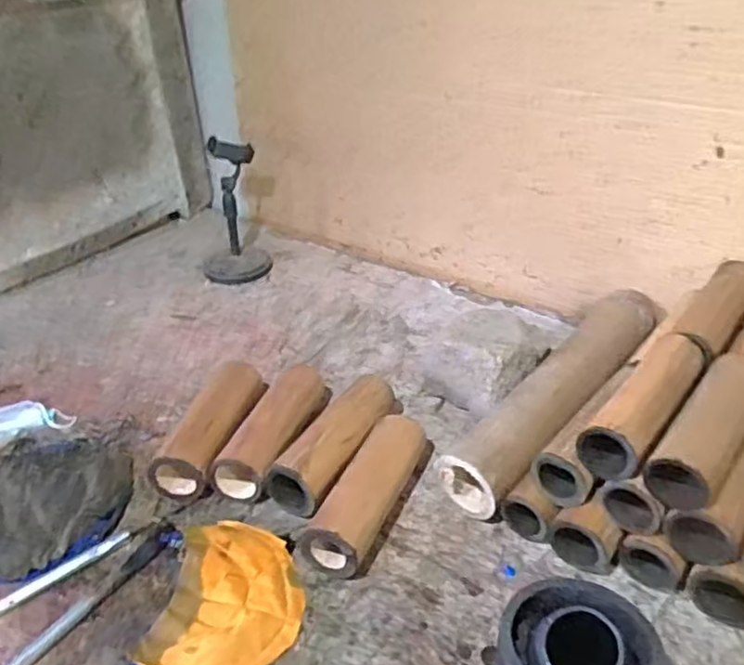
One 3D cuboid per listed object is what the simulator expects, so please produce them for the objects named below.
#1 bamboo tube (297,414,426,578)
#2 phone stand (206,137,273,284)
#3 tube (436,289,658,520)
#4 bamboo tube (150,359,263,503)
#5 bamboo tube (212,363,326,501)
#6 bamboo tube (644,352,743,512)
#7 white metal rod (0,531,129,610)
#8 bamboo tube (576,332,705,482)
[{"bbox_3d":[-0.002,0.151,0.668,0.061,0.055,0.182,14,35,22],"label":"bamboo tube"},{"bbox_3d":[-0.223,-0.190,1.099,0.108,0.197,0.125,-6,33,-7],"label":"phone stand"},{"bbox_3d":[0.214,0.065,0.778,0.077,0.082,0.393,24,40,34],"label":"tube"},{"bbox_3d":[-0.170,0.102,0.758,0.063,0.072,0.175,9,34,16],"label":"bamboo tube"},{"bbox_3d":[-0.102,0.105,0.755,0.066,0.063,0.187,12,35,19],"label":"bamboo tube"},{"bbox_3d":[0.299,0.080,0.605,0.053,0.047,0.174,21,37,33],"label":"bamboo tube"},{"bbox_3d":[-0.287,0.217,0.613,0.146,0.006,0.013,-25,58,-36],"label":"white metal rod"},{"bbox_3d":[0.256,0.065,0.634,0.053,0.055,0.174,24,39,36],"label":"bamboo tube"}]

